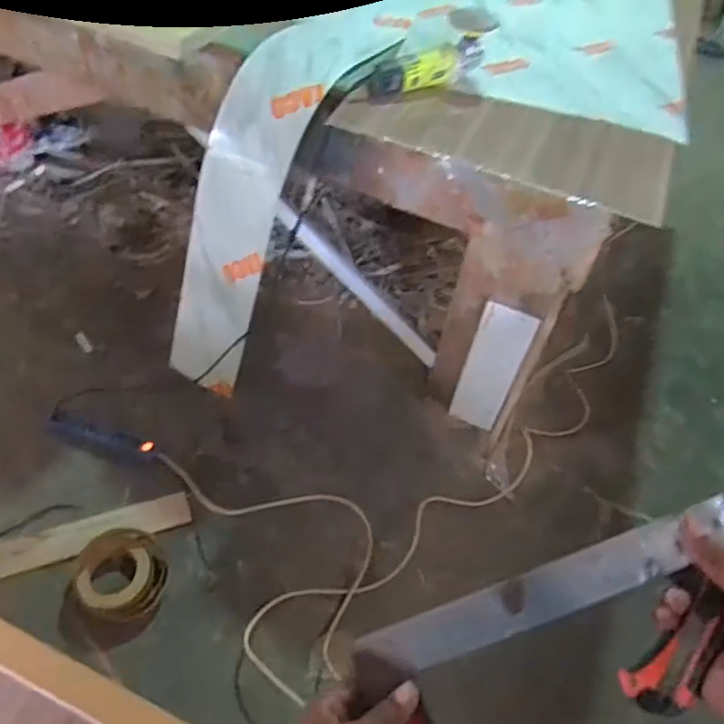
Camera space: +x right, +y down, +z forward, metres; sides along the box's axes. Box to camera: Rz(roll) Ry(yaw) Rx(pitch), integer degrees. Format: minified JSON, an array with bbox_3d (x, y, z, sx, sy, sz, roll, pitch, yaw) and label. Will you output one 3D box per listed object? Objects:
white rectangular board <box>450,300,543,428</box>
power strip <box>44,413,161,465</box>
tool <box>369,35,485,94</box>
[{"bbox_3d":[0.317,0.020,1.548,0.124,0.396,0.016,32,49,20],"label":"white rectangular board"},{"bbox_3d":[-0.657,0.191,1.580,0.302,0.032,0.063,19,51,9],"label":"power strip"},{"bbox_3d":[0.137,-0.582,1.253,0.233,0.069,0.062,-15,54,-18],"label":"tool"}]

